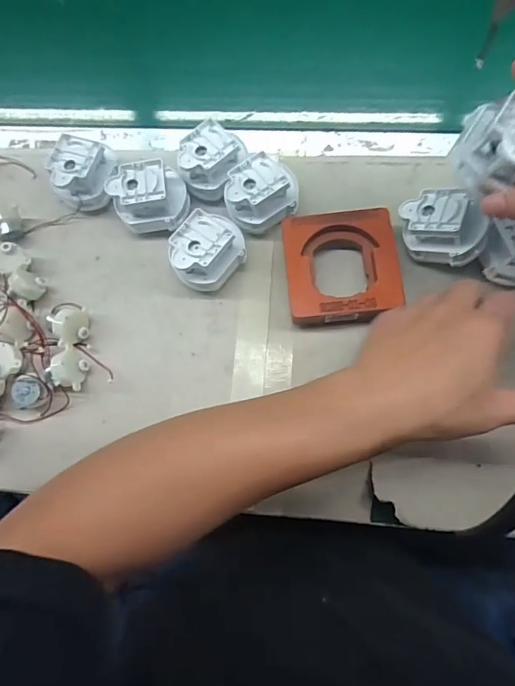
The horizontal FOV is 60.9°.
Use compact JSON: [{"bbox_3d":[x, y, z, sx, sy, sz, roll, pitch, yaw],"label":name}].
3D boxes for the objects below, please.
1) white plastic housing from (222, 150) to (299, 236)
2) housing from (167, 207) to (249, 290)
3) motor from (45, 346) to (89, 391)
[{"bbox_3d":[0.003,-0.141,0.419,0.068,0.045,0.054,-32,74,-6],"label":"white plastic housing"},{"bbox_3d":[-0.047,-0.082,0.409,0.054,0.050,0.064,40,79,14],"label":"housing"},{"bbox_3d":[-0.171,0.022,0.396,0.028,0.025,0.036,12,71,3],"label":"motor"}]

